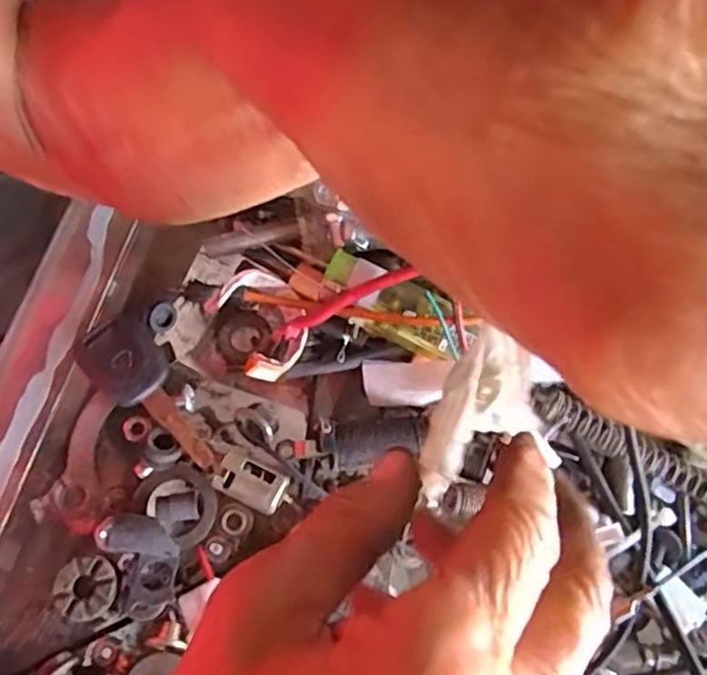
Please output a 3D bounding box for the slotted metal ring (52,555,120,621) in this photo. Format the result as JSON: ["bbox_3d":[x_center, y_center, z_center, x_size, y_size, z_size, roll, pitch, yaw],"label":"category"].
[{"bbox_3d":[-0.095,0.090,0.242,0.020,0.010,0.021,2,72,-6],"label":"slotted metal ring"}]

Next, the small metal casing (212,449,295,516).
[{"bbox_3d":[-0.038,0.056,0.256,0.028,0.012,0.016,24,72,10],"label":"small metal casing"}]

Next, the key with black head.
[{"bbox_3d":[-0.079,0.022,0.268,0.072,0.013,0.026,43,73,8],"label":"key with black head"}]

